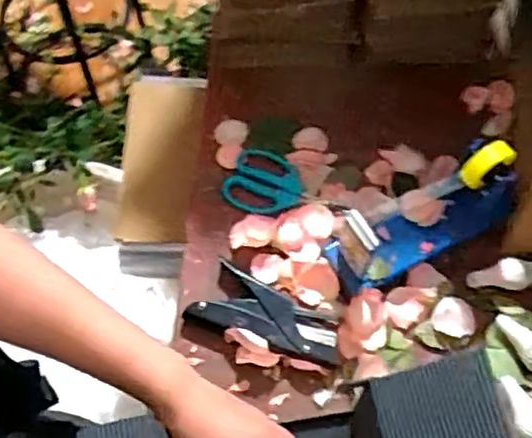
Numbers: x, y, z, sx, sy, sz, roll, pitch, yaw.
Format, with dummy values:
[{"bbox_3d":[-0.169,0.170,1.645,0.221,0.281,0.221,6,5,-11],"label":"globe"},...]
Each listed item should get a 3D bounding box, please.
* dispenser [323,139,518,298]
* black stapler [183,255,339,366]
[{"bbox_3d":[0.150,-0.003,0.656,0.180,0.130,0.069,-24,68,-12],"label":"dispenser"},{"bbox_3d":[0.002,0.096,0.681,0.151,0.025,0.071,20,66,8],"label":"black stapler"}]

